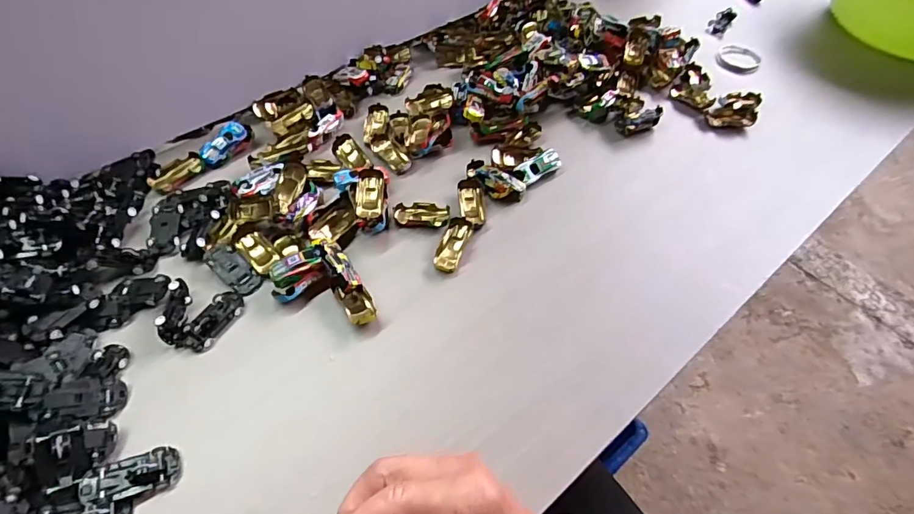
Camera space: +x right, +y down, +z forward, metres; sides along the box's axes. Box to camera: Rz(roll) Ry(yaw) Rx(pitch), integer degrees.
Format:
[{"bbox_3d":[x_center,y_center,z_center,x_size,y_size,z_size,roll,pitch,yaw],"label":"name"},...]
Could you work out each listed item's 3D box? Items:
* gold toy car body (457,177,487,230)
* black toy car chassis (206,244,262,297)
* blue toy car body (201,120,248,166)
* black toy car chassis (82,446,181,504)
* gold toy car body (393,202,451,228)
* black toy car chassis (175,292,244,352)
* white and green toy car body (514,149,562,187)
[{"bbox_3d":[0.018,-0.062,0.552,0.030,0.018,0.062,-5,54,-5],"label":"gold toy car body"},{"bbox_3d":[-0.231,0.010,0.497,0.071,0.011,0.029,36,61,22],"label":"black toy car chassis"},{"bbox_3d":[-0.289,-0.139,0.595,0.032,0.022,0.062,23,57,14],"label":"blue toy car body"},{"bbox_3d":[-0.255,0.172,0.378,0.064,0.014,0.031,-9,57,-26],"label":"black toy car chassis"},{"bbox_3d":[-0.040,-0.048,0.546,0.063,0.018,0.032,5,54,2],"label":"gold toy car body"},{"bbox_3d":[-0.236,0.061,0.464,0.030,0.012,0.067,23,57,14],"label":"black toy car chassis"},{"bbox_3d":[0.100,-0.109,0.588,0.060,0.027,0.026,-28,60,-20],"label":"white and green toy car body"}]

